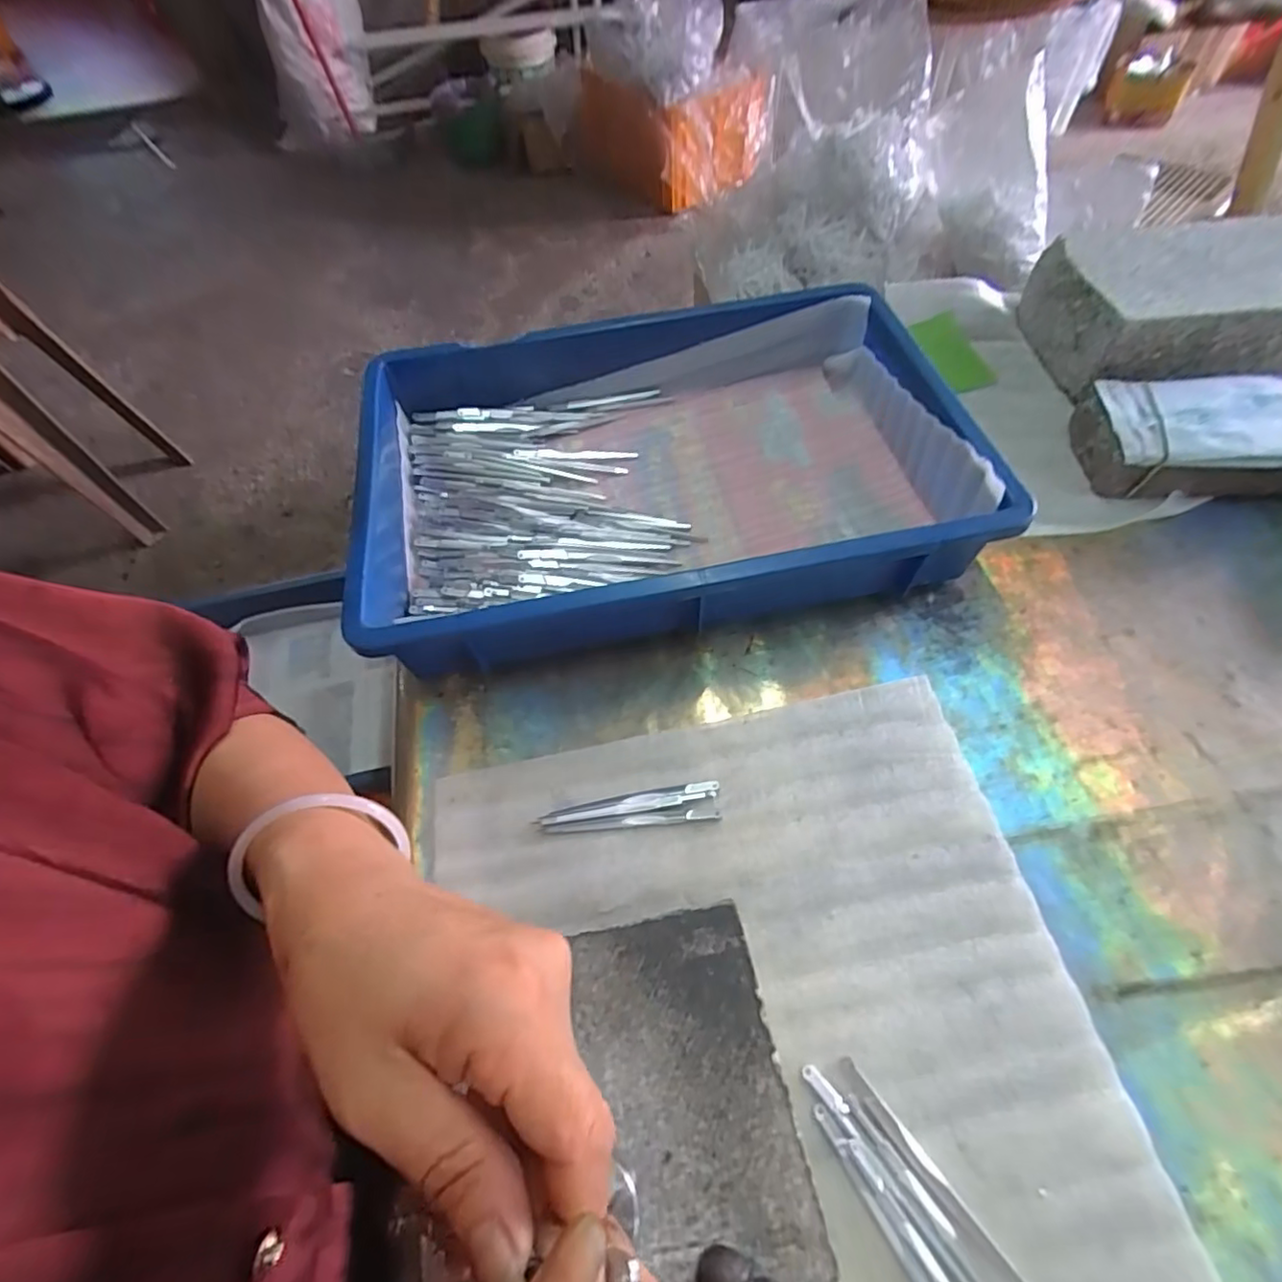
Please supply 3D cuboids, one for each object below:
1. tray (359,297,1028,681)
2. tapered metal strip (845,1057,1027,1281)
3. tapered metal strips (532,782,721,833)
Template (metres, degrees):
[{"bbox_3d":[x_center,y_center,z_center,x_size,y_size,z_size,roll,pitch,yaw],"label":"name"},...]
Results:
[{"bbox_3d":[0.008,-0.131,0.468,0.425,0.076,0.282,-10,58,-4],"label":"tray"},{"bbox_3d":[0.129,0.234,0.275,0.005,0.004,0.101,-34,62,-18],"label":"tapered metal strip"},{"bbox_3d":[-0.007,0.100,0.371,0.105,0.006,0.022,-4,57,-1],"label":"tapered metal strips"}]

